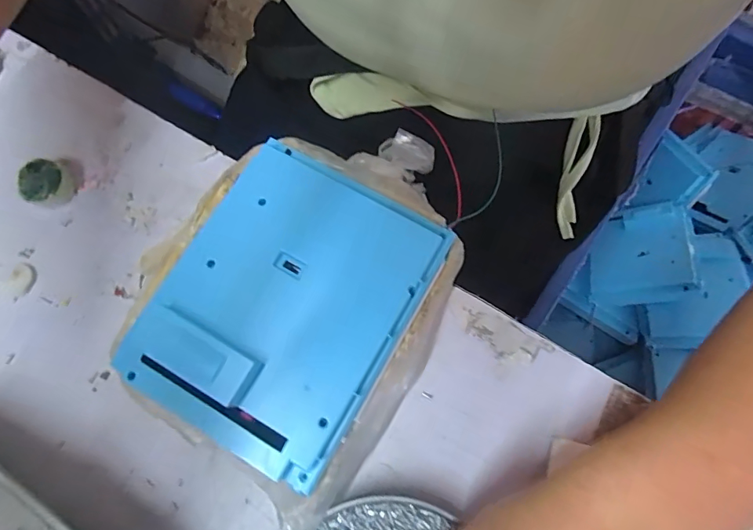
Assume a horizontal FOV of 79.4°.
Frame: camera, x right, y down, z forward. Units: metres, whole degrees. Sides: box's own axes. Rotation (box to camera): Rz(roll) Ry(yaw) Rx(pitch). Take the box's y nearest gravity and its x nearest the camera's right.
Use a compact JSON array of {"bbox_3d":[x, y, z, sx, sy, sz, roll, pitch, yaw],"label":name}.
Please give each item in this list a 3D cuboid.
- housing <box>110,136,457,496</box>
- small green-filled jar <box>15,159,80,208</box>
[{"bbox_3d":[-0.050,0.017,0.246,0.128,0.015,0.154,28,74,10],"label":"housing"},{"bbox_3d":[-0.229,-0.058,0.318,0.029,0.020,0.036,31,77,9],"label":"small green-filled jar"}]

